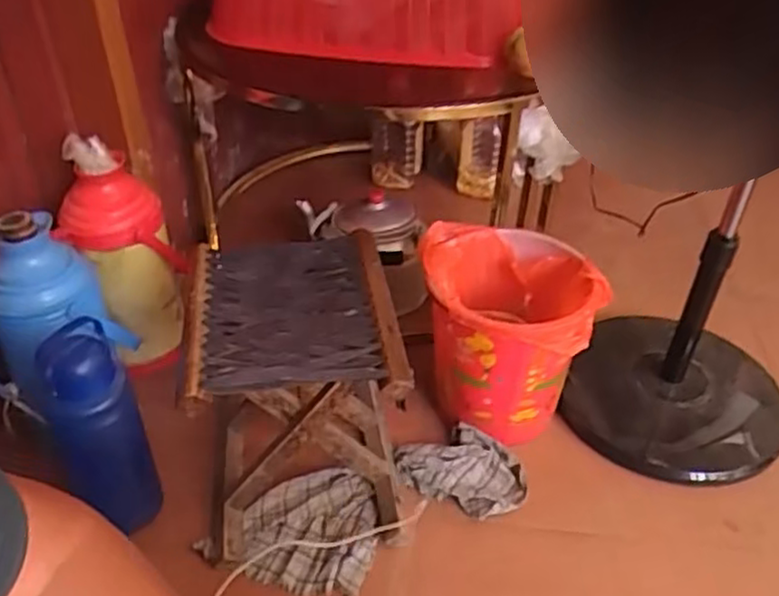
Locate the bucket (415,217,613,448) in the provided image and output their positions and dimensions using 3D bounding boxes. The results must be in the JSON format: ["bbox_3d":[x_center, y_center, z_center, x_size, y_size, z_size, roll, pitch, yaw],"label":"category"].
[{"bbox_3d":[0.174,0.065,1.101,0.244,0.265,0.220,-1,37,-4],"label":"bucket"}]

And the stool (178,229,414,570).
[{"bbox_3d":[-0.124,0.128,0.975,0.255,0.312,0.297,-5,37,-9],"label":"stool"}]

